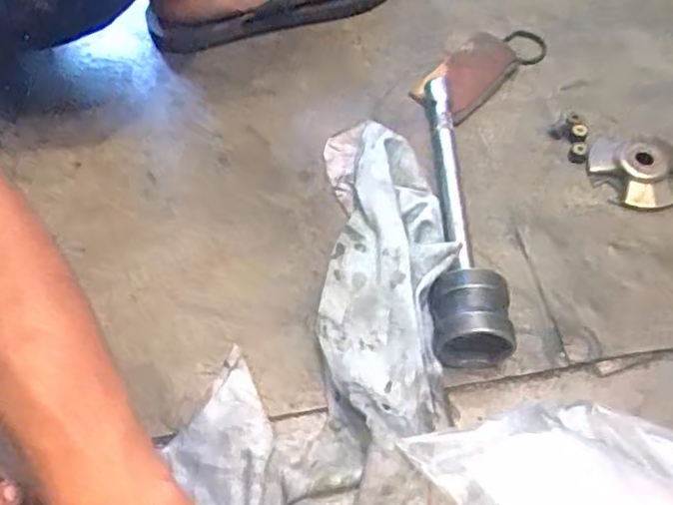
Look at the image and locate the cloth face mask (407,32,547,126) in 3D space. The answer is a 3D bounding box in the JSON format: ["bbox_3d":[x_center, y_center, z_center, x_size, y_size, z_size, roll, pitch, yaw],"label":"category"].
[{"bbox_3d":[0.130,-0.164,0.611,0.127,0.023,0.058,-38,70,-23],"label":"cloth face mask"}]

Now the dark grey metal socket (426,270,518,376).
[{"bbox_3d":[0.087,0.050,0.442,0.050,0.054,0.061,-3,55,1],"label":"dark grey metal socket"}]

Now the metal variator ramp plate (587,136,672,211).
[{"bbox_3d":[0.241,-0.064,0.539,0.076,0.026,0.066,8,56,9],"label":"metal variator ramp plate"}]

